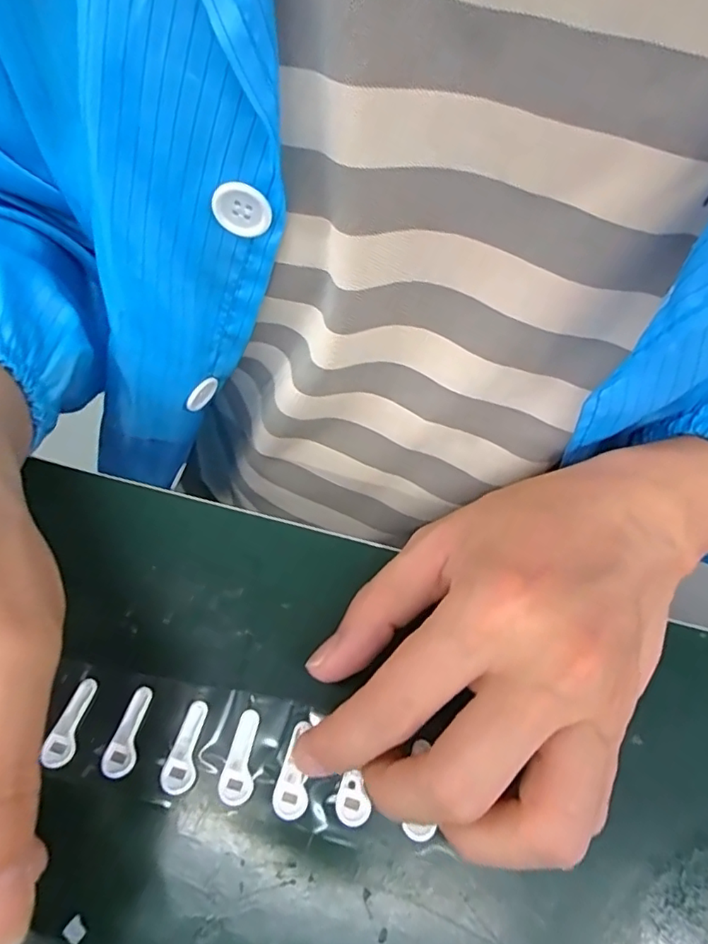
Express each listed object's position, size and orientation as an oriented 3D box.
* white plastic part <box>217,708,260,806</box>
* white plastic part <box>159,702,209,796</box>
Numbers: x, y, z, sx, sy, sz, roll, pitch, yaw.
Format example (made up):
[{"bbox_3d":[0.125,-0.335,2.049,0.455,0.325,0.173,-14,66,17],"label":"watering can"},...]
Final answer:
[{"bbox_3d":[-0.037,0.095,0.186,0.011,0.004,0.028,10,60,6],"label":"white plastic part"},{"bbox_3d":[-0.057,0.093,0.188,0.010,0.004,0.028,7,59,4],"label":"white plastic part"}]

